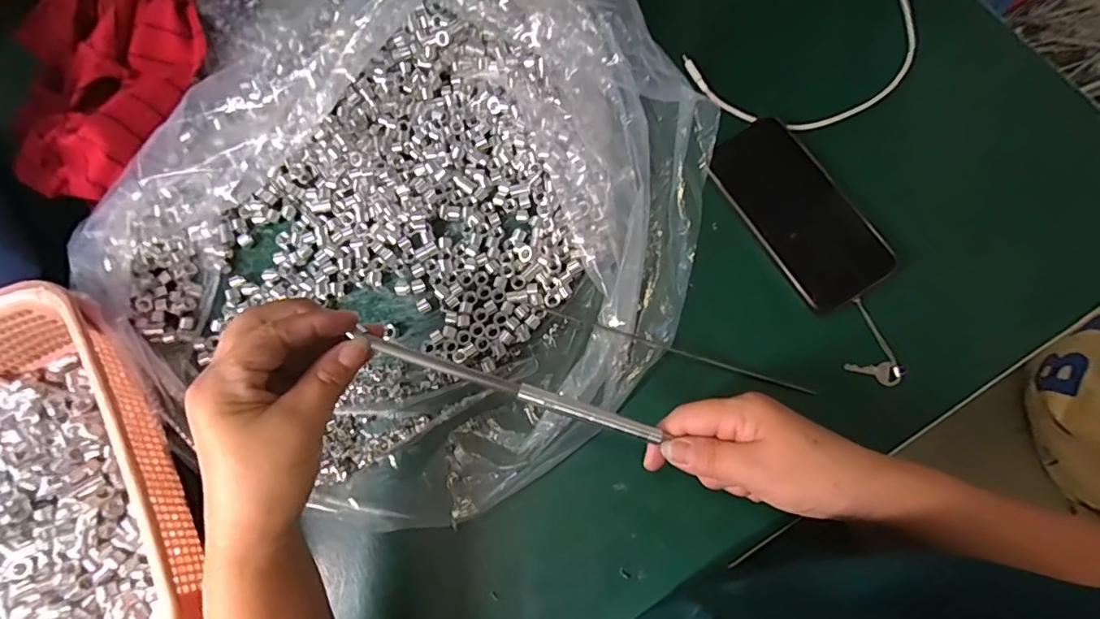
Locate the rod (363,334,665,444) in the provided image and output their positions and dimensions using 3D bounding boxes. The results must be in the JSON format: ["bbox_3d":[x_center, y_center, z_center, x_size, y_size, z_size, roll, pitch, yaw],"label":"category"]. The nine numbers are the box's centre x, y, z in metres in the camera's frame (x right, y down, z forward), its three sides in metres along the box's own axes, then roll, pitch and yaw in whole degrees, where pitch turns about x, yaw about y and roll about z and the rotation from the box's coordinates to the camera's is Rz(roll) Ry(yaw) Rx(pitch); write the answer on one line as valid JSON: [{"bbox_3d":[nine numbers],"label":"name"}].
[{"bbox_3d":[-0.019,0.050,0.329,0.188,0.006,0.010,20,78,-9],"label":"rod"}]

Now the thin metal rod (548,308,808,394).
[{"bbox_3d":[0.098,0.032,0.401,0.204,0.012,0.005,17,78,5],"label":"thin metal rod"}]

